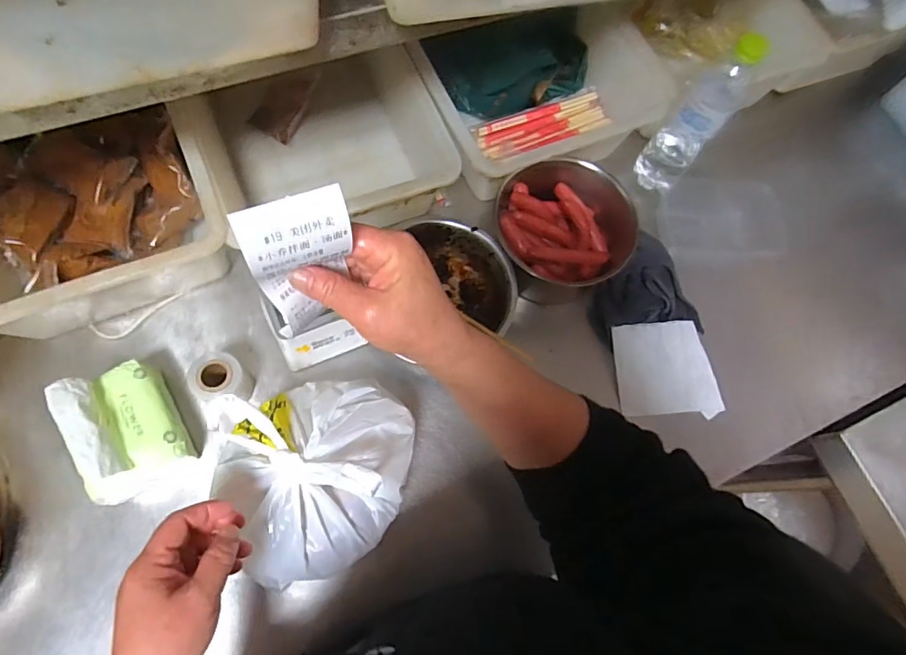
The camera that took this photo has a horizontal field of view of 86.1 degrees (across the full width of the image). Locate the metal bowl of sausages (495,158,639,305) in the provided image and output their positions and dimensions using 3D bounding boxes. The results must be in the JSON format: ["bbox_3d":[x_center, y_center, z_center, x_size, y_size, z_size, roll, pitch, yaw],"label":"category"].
[{"bbox_3d":[0.146,-0.138,0.630,0.167,0.095,0.172,1,72,-2],"label":"metal bowl of sausages"}]

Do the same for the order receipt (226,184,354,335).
[{"bbox_3d":[-0.086,-0.034,0.282,0.061,0.111,0.022,-32,76,-27],"label":"order receipt"}]

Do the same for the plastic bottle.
[{"bbox_3d":[0.310,-0.265,0.624,0.067,0.218,0.057,37,75,9],"label":"plastic bottle"}]

